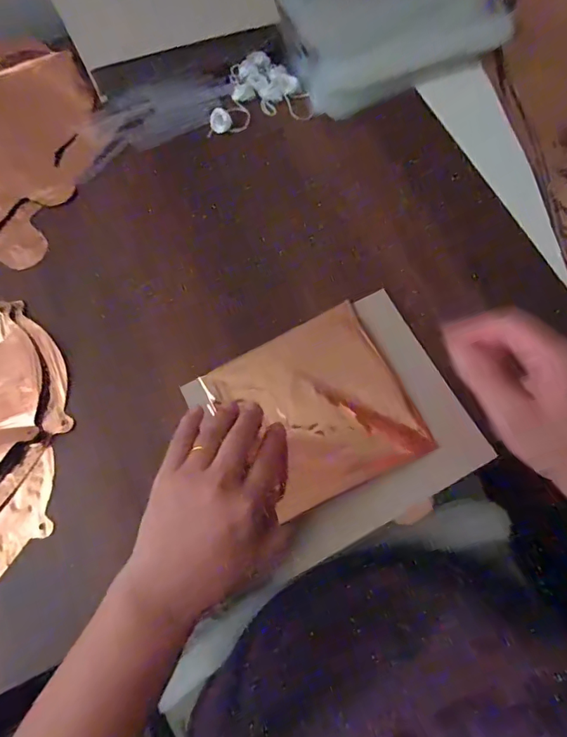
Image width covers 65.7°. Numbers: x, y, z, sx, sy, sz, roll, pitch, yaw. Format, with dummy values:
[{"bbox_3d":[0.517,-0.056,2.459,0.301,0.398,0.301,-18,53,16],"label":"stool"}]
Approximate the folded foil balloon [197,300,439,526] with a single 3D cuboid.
[{"bbox_3d":[0.025,0.032,0.348,0.137,0.010,0.133,-26,74,-10],"label":"folded foil balloon"}]

